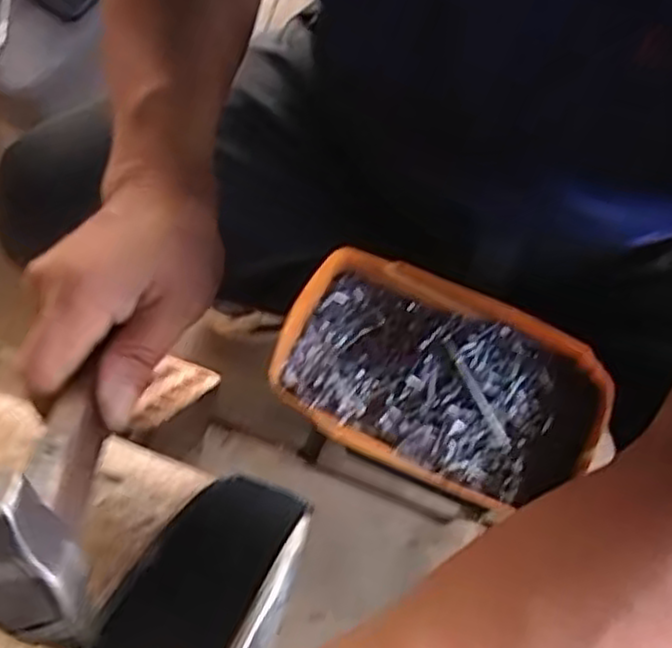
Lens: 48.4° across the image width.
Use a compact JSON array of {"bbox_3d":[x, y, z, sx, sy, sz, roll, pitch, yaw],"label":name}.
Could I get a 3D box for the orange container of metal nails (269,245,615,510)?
[{"bbox_3d":[0.069,0.039,0.504,0.210,0.048,0.122,25,80,7],"label":"orange container of metal nails"}]

